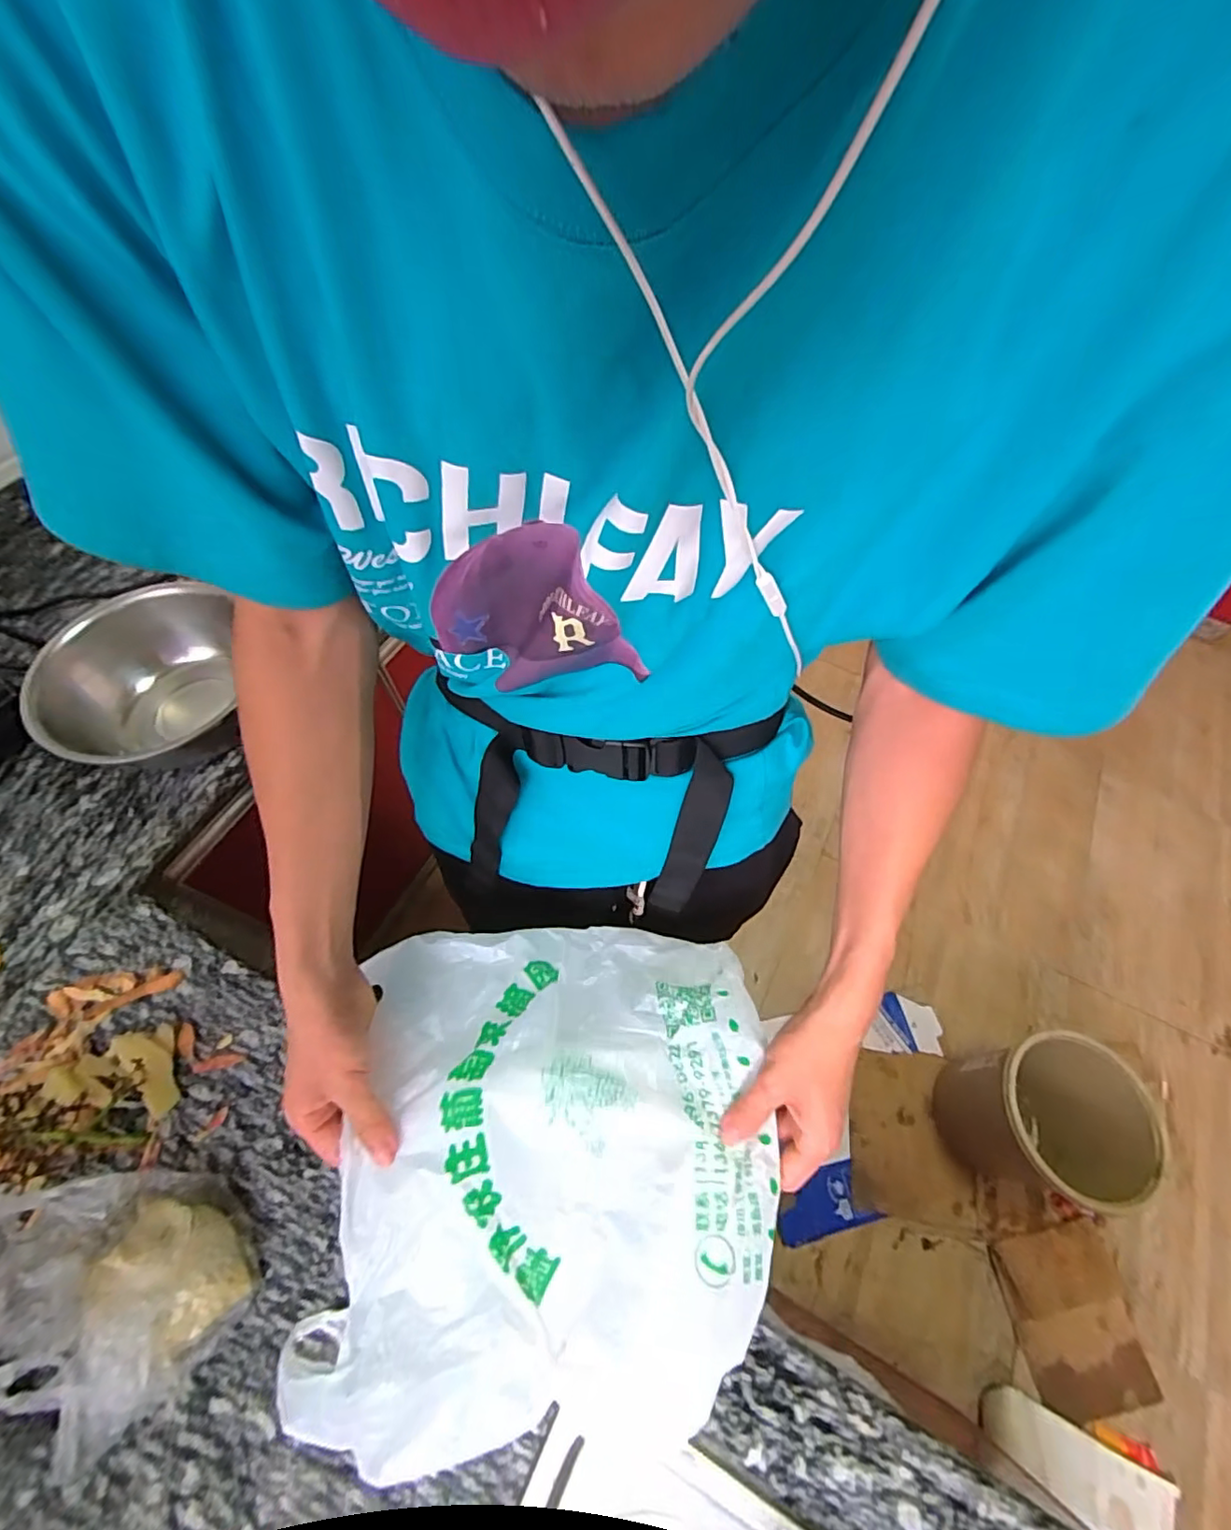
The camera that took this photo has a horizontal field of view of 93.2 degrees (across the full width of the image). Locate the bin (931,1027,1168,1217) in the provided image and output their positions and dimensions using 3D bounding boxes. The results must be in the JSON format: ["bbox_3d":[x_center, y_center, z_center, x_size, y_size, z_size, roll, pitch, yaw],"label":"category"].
[{"bbox_3d":[0.780,0.634,1.065,0.276,0.274,0.232,-14,63,-9],"label":"bin"}]

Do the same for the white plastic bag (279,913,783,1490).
[{"bbox_3d":[-0.047,0.271,0.418,0.301,0.066,0.309,-3,60,-2],"label":"white plastic bag"}]

